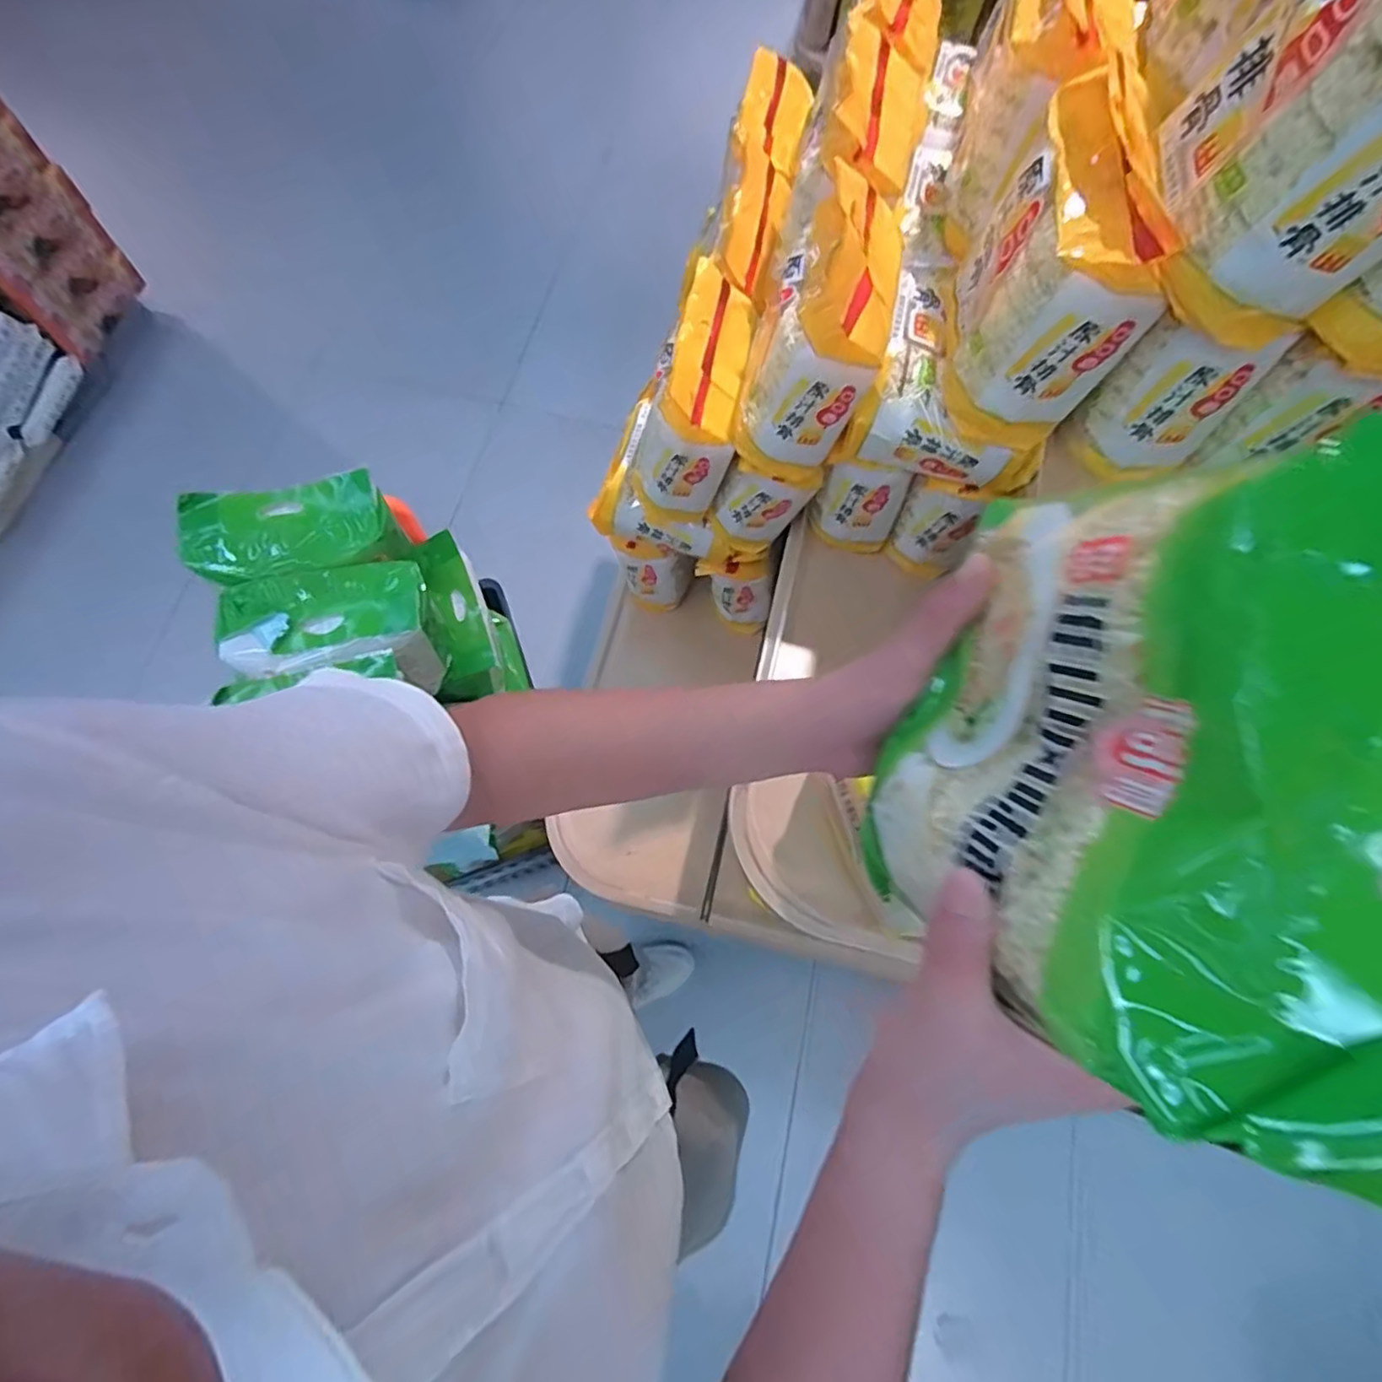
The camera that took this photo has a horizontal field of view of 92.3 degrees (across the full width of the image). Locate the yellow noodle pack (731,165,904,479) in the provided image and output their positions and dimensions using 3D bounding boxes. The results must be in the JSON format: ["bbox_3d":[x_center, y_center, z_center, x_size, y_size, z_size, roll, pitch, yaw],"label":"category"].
[{"bbox_3d":[0.126,-0.366,0.627,0.122,0.195,0.229,12,70,2],"label":"yellow noodle pack"}]

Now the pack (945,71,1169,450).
[{"bbox_3d":[0.286,-0.327,0.528,0.106,0.181,0.180,12,70,2],"label":"pack"}]

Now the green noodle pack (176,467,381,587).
[{"bbox_3d":[-0.466,-0.186,0.763,0.203,0.039,0.105,-12,83,-10],"label":"green noodle pack"}]

